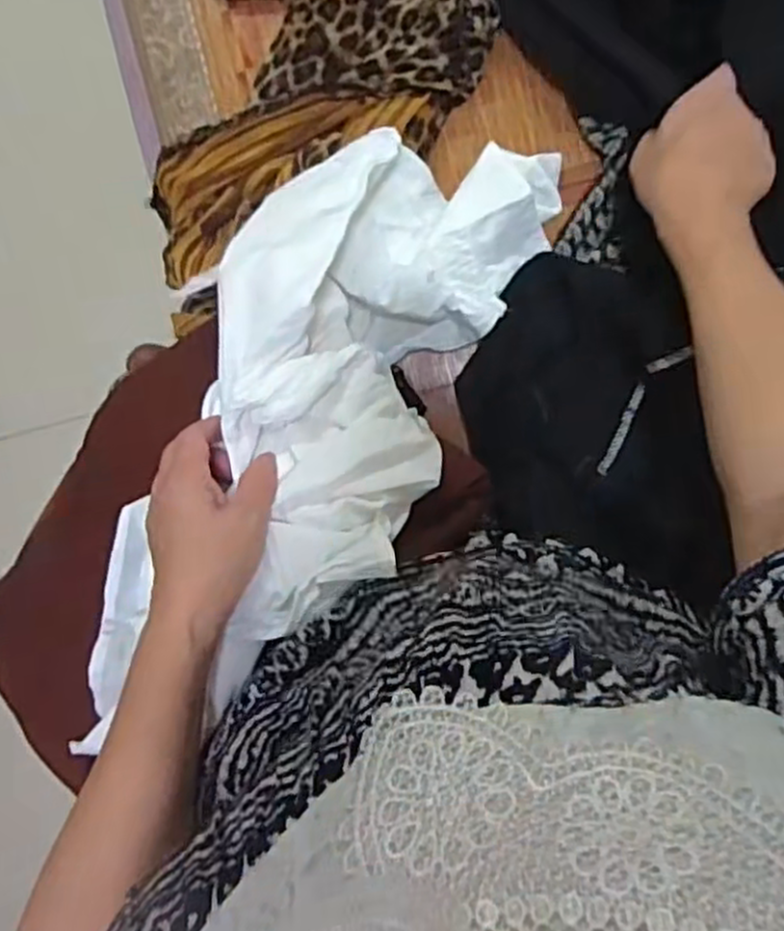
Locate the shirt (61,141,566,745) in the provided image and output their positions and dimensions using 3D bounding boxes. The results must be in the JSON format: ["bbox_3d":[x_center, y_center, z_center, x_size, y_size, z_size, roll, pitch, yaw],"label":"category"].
[{"bbox_3d":[-0.042,-0.055,0.525,0.175,0.112,0.437,27,75,3],"label":"shirt"}]

